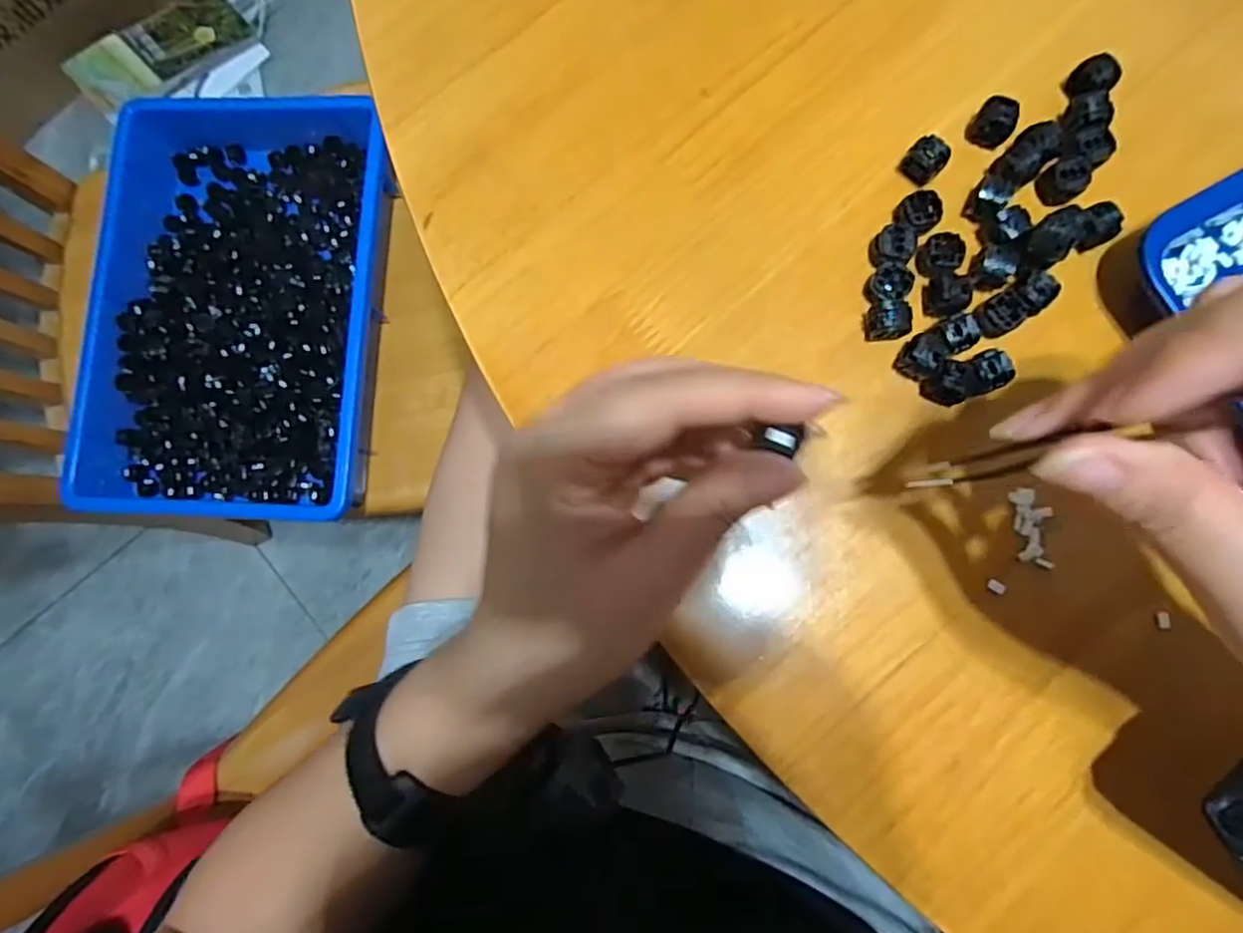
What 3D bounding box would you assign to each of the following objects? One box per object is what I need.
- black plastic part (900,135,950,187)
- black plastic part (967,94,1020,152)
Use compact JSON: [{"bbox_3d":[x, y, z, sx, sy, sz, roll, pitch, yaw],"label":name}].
[{"bbox_3d":[0.124,-0.124,0.265,0.015,0.014,0.013,43,86,6],"label":"black plastic part"},{"bbox_3d":[0.153,-0.141,0.267,0.016,0.015,0.014,36,85,6],"label":"black plastic part"}]

